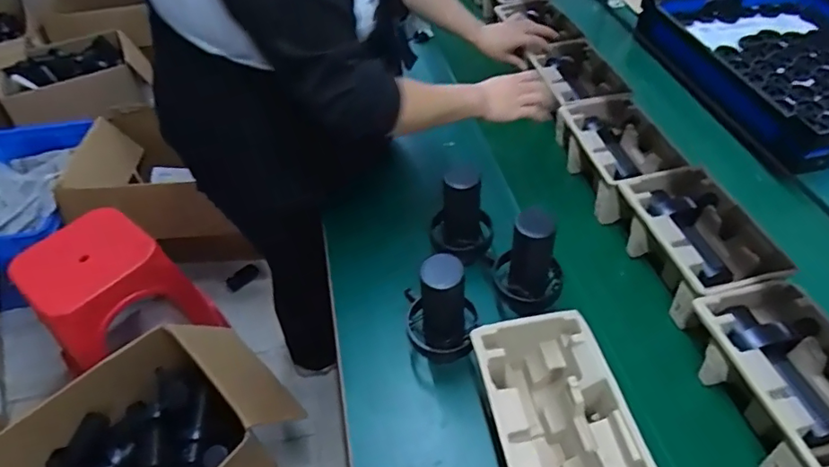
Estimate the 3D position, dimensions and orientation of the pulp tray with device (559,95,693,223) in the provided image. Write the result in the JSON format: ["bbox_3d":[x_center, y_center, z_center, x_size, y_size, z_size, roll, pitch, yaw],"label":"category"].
[{"bbox_3d":[0.361,-0.138,0.920,0.151,0.098,0.218,-12,46,-6],"label":"pulp tray with device"}]

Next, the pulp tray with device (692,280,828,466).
[{"bbox_3d":[0.444,0.177,0.623,0.143,0.095,0.222,-13,46,-7],"label":"pulp tray with device"}]

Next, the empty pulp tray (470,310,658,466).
[{"bbox_3d":[0.158,0.220,0.602,0.141,0.115,0.226,-11,46,-5],"label":"empty pulp tray"}]

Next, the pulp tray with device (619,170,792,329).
[{"bbox_3d":[0.411,0.016,0.769,0.149,0.098,0.231,-12,46,-6],"label":"pulp tray with device"}]

